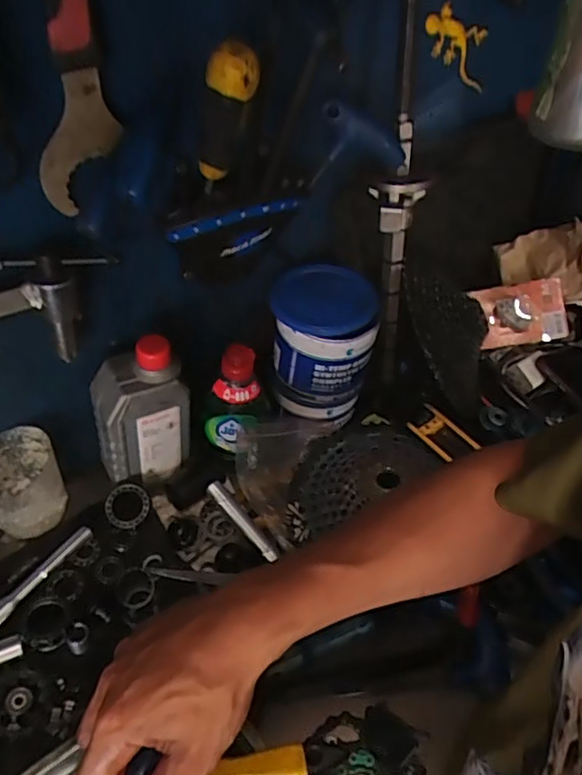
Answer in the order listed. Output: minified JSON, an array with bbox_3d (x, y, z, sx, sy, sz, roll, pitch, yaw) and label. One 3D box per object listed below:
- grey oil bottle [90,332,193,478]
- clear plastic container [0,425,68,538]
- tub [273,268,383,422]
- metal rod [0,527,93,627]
[{"bbox_3d":[-0.143,0.031,0.574,0.081,0.176,0.047,-18,50,-22],"label":"grey oil bottle"},{"bbox_3d":[-0.250,0.092,0.555,0.068,0.095,0.062,-26,53,-28],"label":"clear plastic container"},{"bbox_3d":[0.029,-0.039,0.624,0.100,0.142,0.095,3,45,-3],"label":"tub"},{"bbox_3d":[-0.225,0.170,0.529,0.018,0.015,0.124,27,49,19],"label":"metal rod"}]

